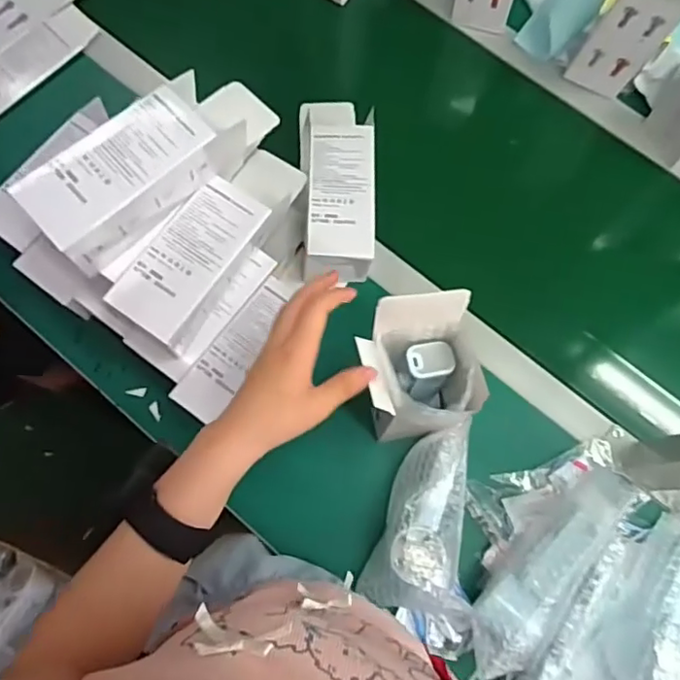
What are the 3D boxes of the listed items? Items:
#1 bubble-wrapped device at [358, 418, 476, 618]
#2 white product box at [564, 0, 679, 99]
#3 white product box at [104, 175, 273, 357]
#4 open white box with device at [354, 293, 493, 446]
[{"bbox_3d":[0.083,0.166,0.578,0.100,0.068,0.192,8,76,2],"label":"bubble-wrapped device"},{"bbox_3d":[0.339,-0.369,0.652,0.081,0.214,0.081,34,78,8],"label":"white product box"},{"bbox_3d":[-0.139,-0.072,0.586,0.071,0.081,0.160,34,78,8],"label":"white product box"},{"bbox_3d":[0.064,0.032,0.525,0.087,0.172,0.091,-13,76,-3],"label":"open white box with device"}]

